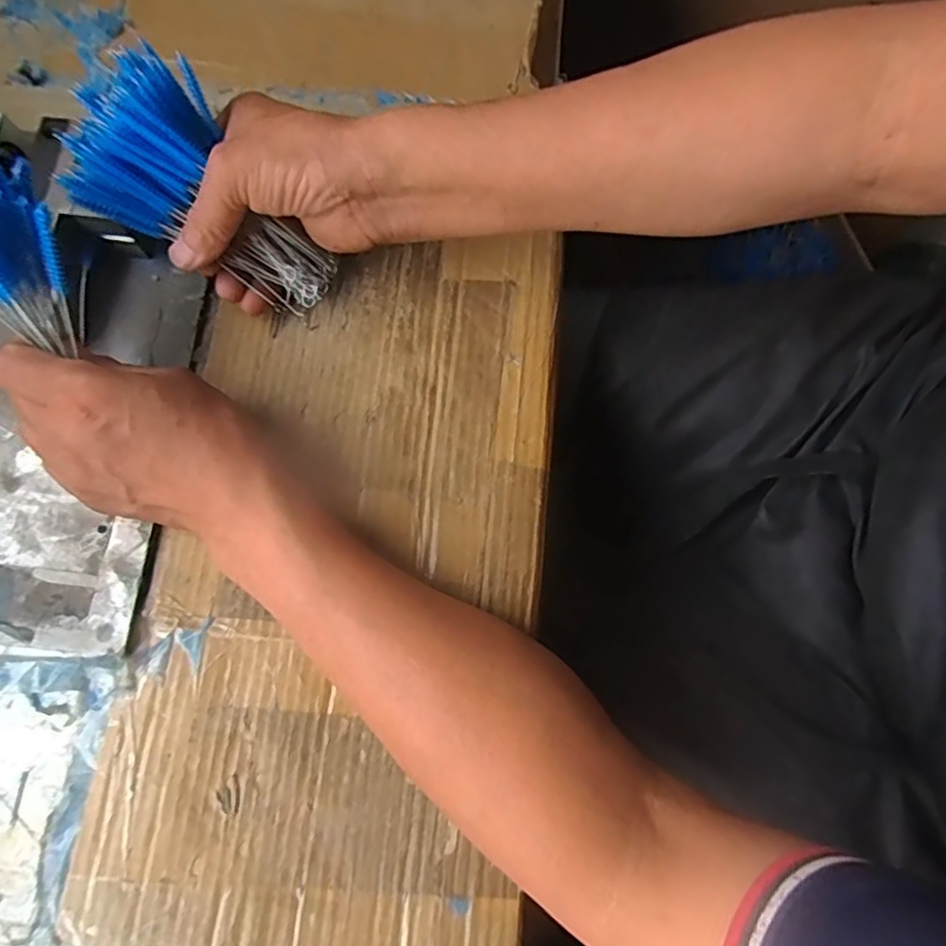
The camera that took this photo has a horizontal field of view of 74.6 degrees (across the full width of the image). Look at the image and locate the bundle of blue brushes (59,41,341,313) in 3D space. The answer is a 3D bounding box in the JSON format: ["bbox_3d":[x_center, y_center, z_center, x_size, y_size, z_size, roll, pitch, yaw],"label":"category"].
[{"bbox_3d":[-0.138,-0.146,0.334,0.139,0.044,0.075,38,75,-35],"label":"bundle of blue brushes"}]

